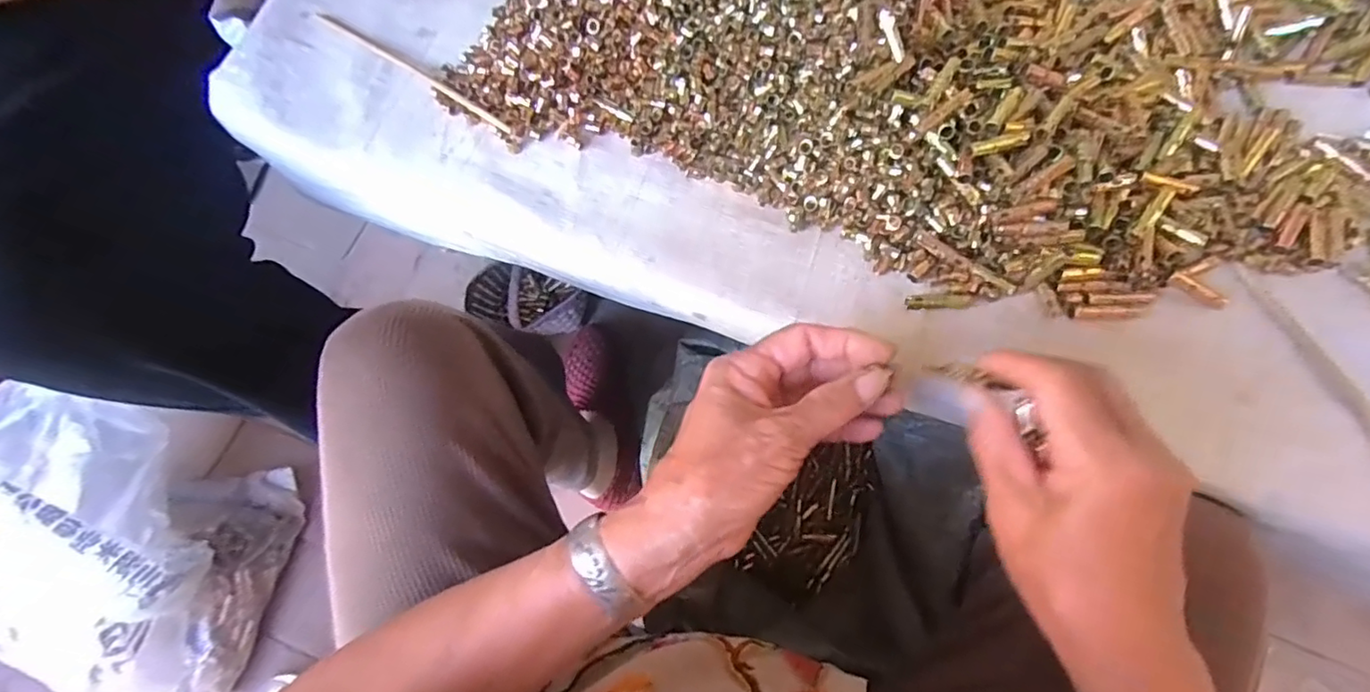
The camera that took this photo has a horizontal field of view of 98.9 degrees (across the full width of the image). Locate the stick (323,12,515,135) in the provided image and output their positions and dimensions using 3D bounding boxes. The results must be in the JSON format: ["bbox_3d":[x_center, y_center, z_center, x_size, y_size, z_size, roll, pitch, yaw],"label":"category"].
[{"bbox_3d":[-0.215,-0.217,0.454,0.212,0.006,0.008,34,80,12],"label":"stick"}]

